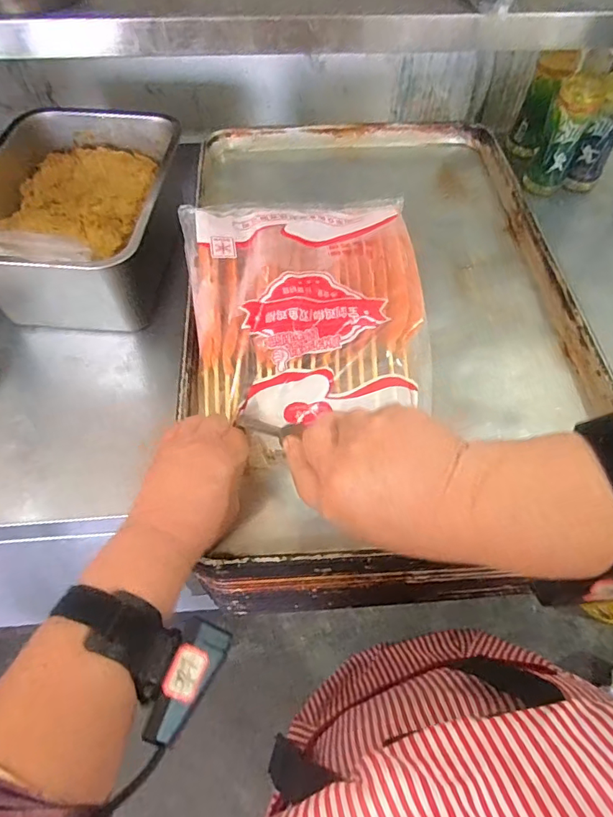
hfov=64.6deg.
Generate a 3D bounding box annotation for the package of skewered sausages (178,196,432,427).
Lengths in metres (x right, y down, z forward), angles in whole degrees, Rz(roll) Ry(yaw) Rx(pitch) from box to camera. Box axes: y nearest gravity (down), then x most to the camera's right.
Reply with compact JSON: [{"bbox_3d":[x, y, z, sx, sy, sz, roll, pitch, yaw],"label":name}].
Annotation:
[{"bbox_3d":[0.001,-0.113,0.494,0.238,0.044,0.283,-7,60,-5],"label":"package of skewered sausages"}]

